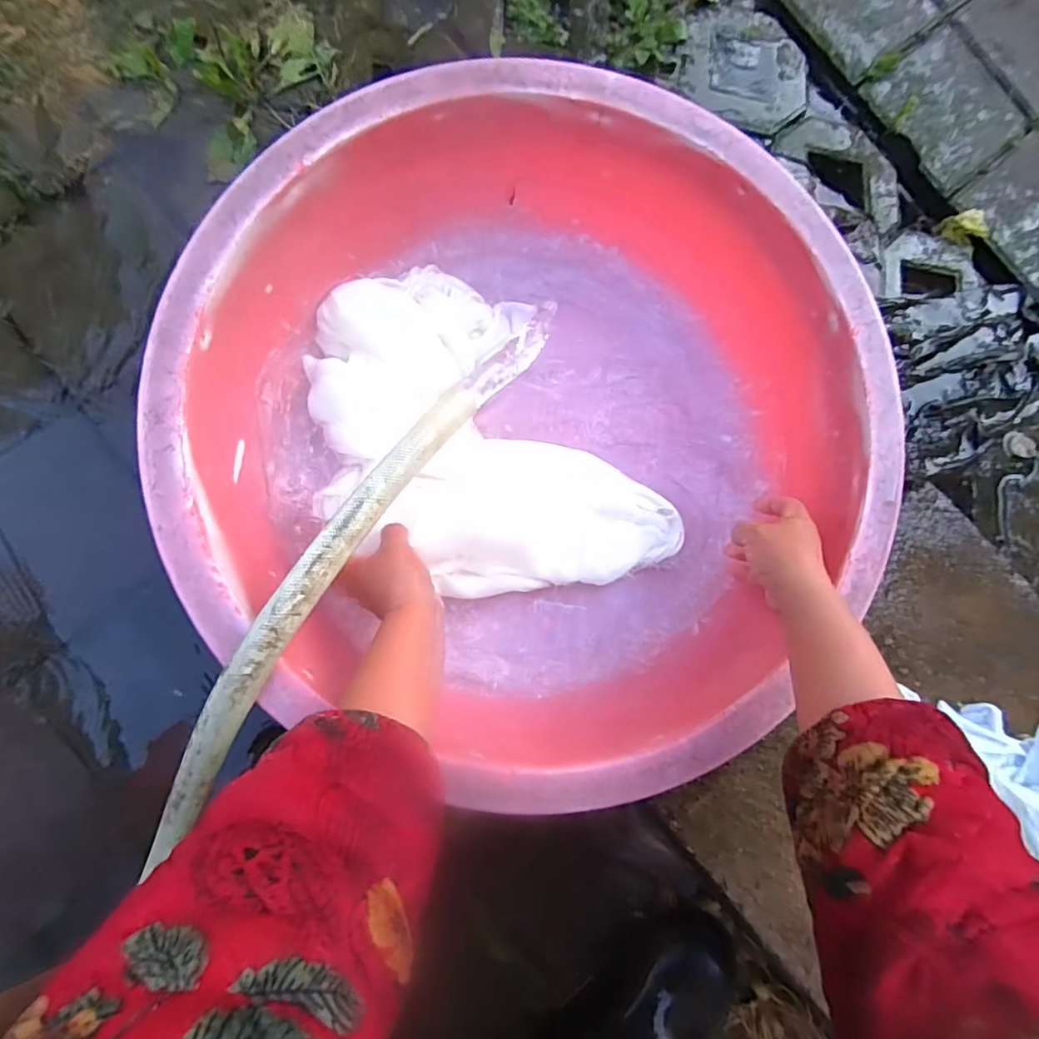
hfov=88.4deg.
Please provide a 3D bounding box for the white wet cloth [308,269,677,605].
[{"bbox_3d":[-0.049,-0.074,0.552,0.284,0.054,0.388,-31,87,-8],"label":"white wet cloth"}]

